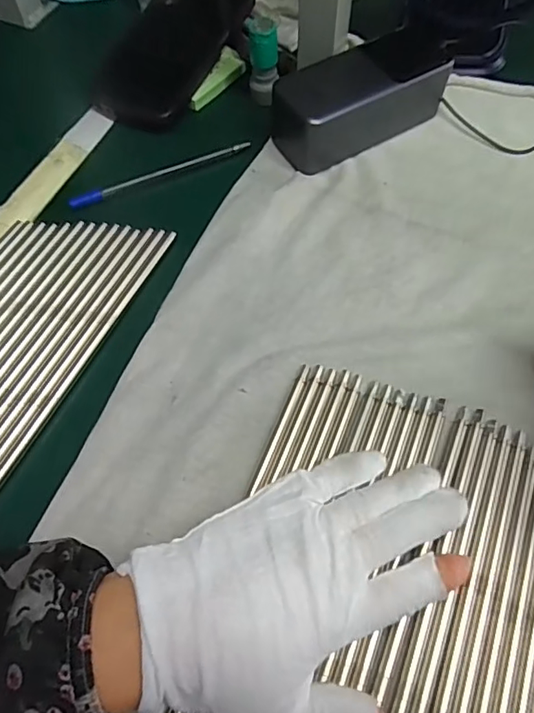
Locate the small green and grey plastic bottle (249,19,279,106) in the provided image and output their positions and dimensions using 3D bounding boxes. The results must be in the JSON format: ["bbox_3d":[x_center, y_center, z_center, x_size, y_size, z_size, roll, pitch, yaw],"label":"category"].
[{"bbox_3d":[-0.002,-0.228,0.404,0.023,0.058,0.020,-2,61,1],"label":"small green and grey plastic bottle"}]

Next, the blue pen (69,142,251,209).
[{"bbox_3d":[-0.079,-0.138,0.388,0.140,0.005,0.009,-24,63,-11],"label":"blue pen"}]

